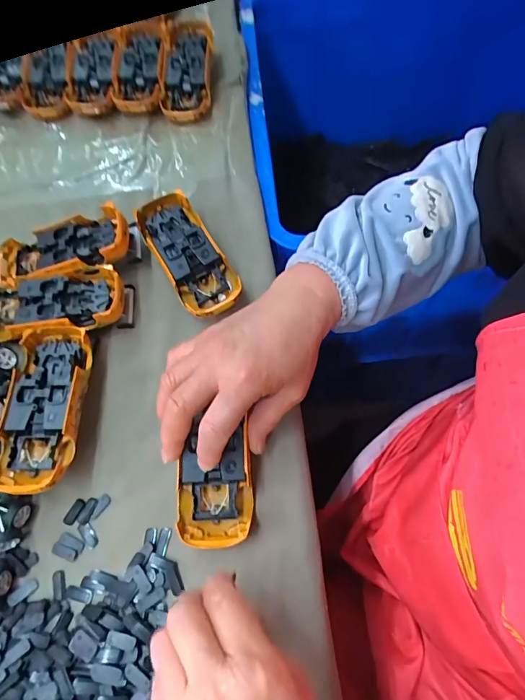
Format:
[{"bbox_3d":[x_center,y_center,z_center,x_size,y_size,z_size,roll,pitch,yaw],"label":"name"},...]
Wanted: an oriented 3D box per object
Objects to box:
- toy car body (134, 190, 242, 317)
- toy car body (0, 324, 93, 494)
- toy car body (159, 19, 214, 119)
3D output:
[{"bbox_3d":[-0.069,-0.087,0.378,0.054,0.030,0.132,-28,69,-13],"label":"toy car body"},{"bbox_3d":[-0.167,0.044,0.322,0.055,0.033,0.128,0,65,-1],"label":"toy car body"},{"bbox_3d":[-0.089,-0.330,0.484,0.057,0.017,0.129,1,78,0],"label":"toy car body"}]

